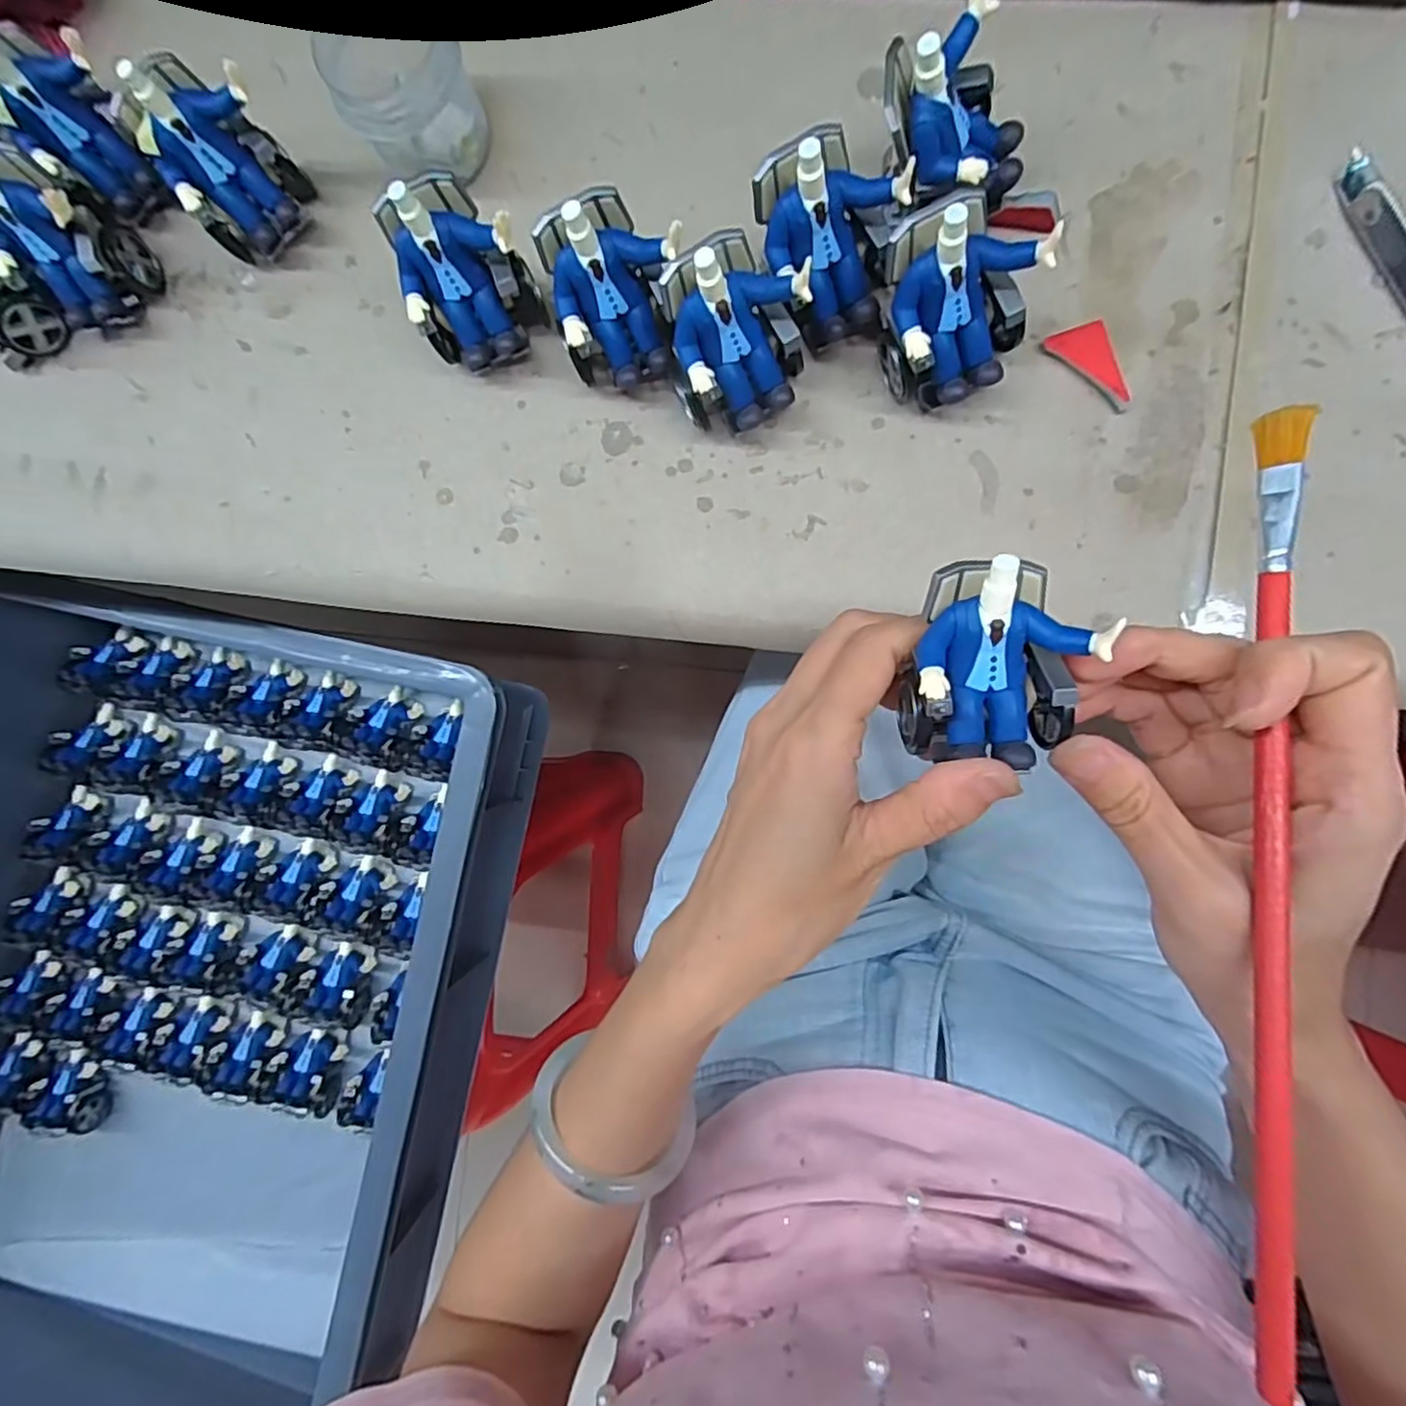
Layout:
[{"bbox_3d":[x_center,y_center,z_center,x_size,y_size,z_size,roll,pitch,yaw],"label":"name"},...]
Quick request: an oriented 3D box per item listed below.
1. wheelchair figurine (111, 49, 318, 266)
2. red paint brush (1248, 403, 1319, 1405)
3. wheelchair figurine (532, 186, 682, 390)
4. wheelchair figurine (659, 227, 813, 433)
[{"bbox_3d":[-0.199,-0.224,0.280,0.039,0.062,0.049,42,93,7],"label":"wheelchair figurine"},{"bbox_3d":[0.156,0.043,0.183,0.009,0.009,0.259,6,82,8],"label":"red paint brush"},{"bbox_3d":[-0.032,-0.153,0.257,0.051,0.063,0.049,-6,86,7],"label":"wheelchair figurine"},{"bbox_3d":[0.014,-0.133,0.250,0.048,0.066,0.048,-6,86,7],"label":"wheelchair figurine"}]

